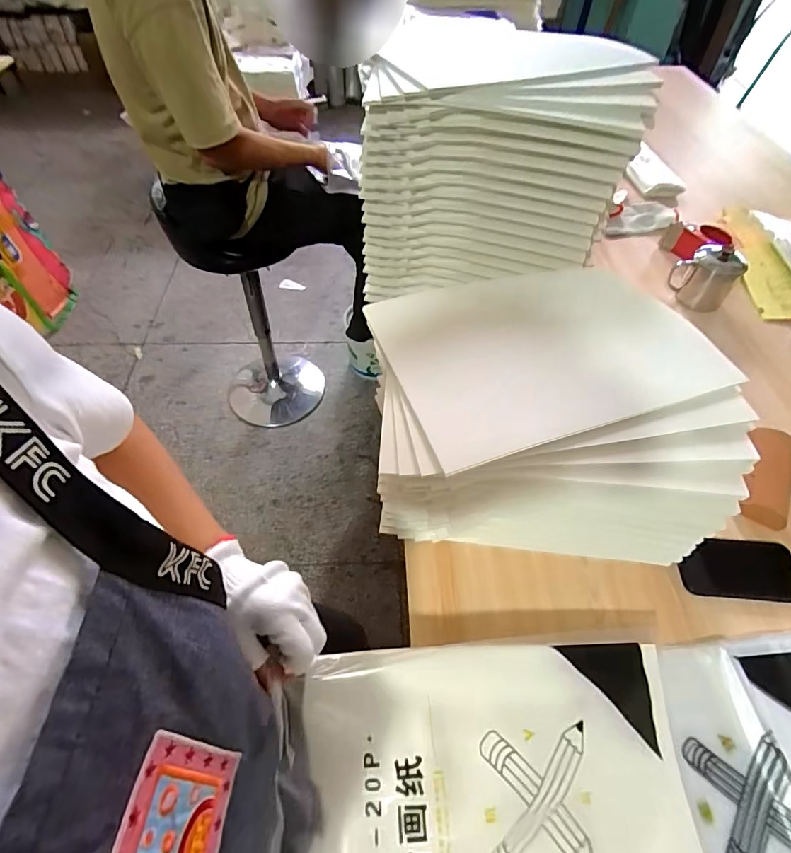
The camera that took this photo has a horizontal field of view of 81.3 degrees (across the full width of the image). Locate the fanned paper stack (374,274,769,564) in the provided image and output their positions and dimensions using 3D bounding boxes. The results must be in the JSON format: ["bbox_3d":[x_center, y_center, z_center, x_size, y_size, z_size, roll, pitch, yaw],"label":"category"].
[{"bbox_3d":[0.175,-0.003,0.600,0.402,0.205,0.274,4,53,2],"label":"fanned paper stack"}]

